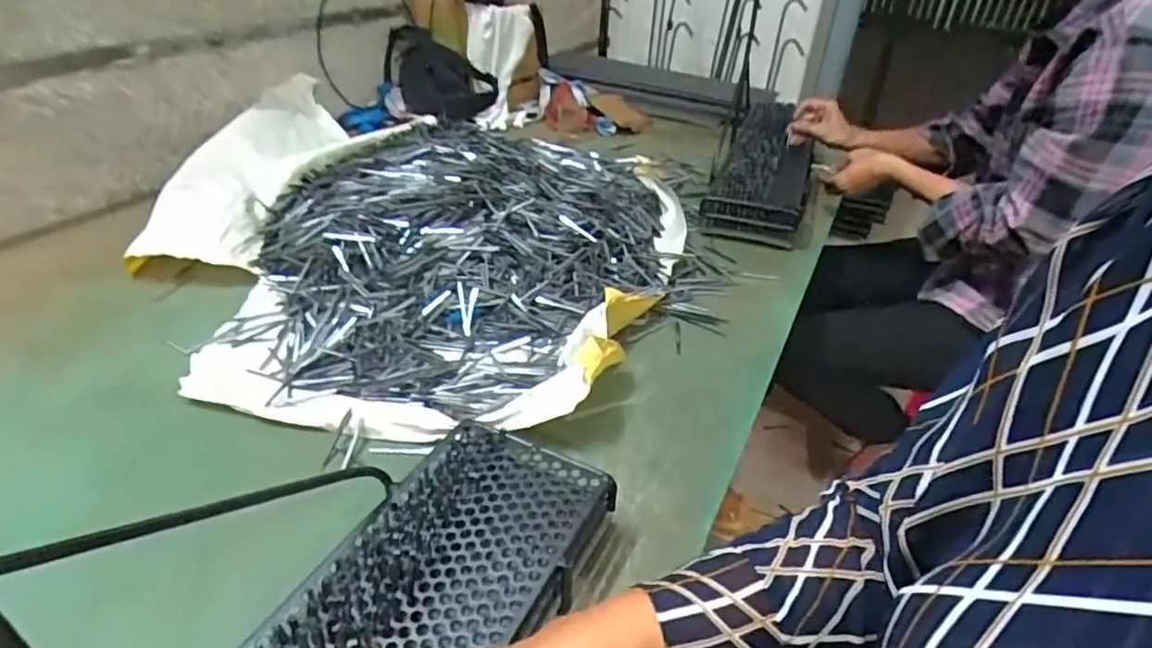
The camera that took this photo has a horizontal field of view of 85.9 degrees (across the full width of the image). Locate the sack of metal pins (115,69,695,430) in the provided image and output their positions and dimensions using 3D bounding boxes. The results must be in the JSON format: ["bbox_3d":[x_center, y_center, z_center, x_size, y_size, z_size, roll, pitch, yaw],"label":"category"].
[{"bbox_3d":[-0.219,-0.147,0.893,0.695,0.148,0.732,9,32,16],"label":"sack of metal pins"}]

